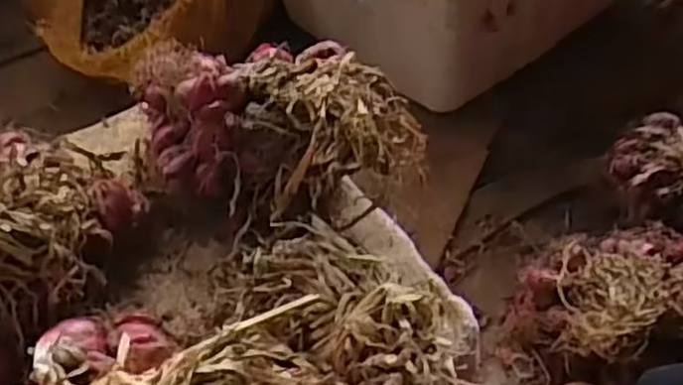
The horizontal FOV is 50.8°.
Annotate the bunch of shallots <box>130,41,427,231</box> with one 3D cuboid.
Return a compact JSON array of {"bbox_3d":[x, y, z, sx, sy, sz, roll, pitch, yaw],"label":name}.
[{"bbox_3d":[-0.067,-0.054,0.595,0.257,0.102,0.126,17,54,14],"label":"bunch of shallots"}]

